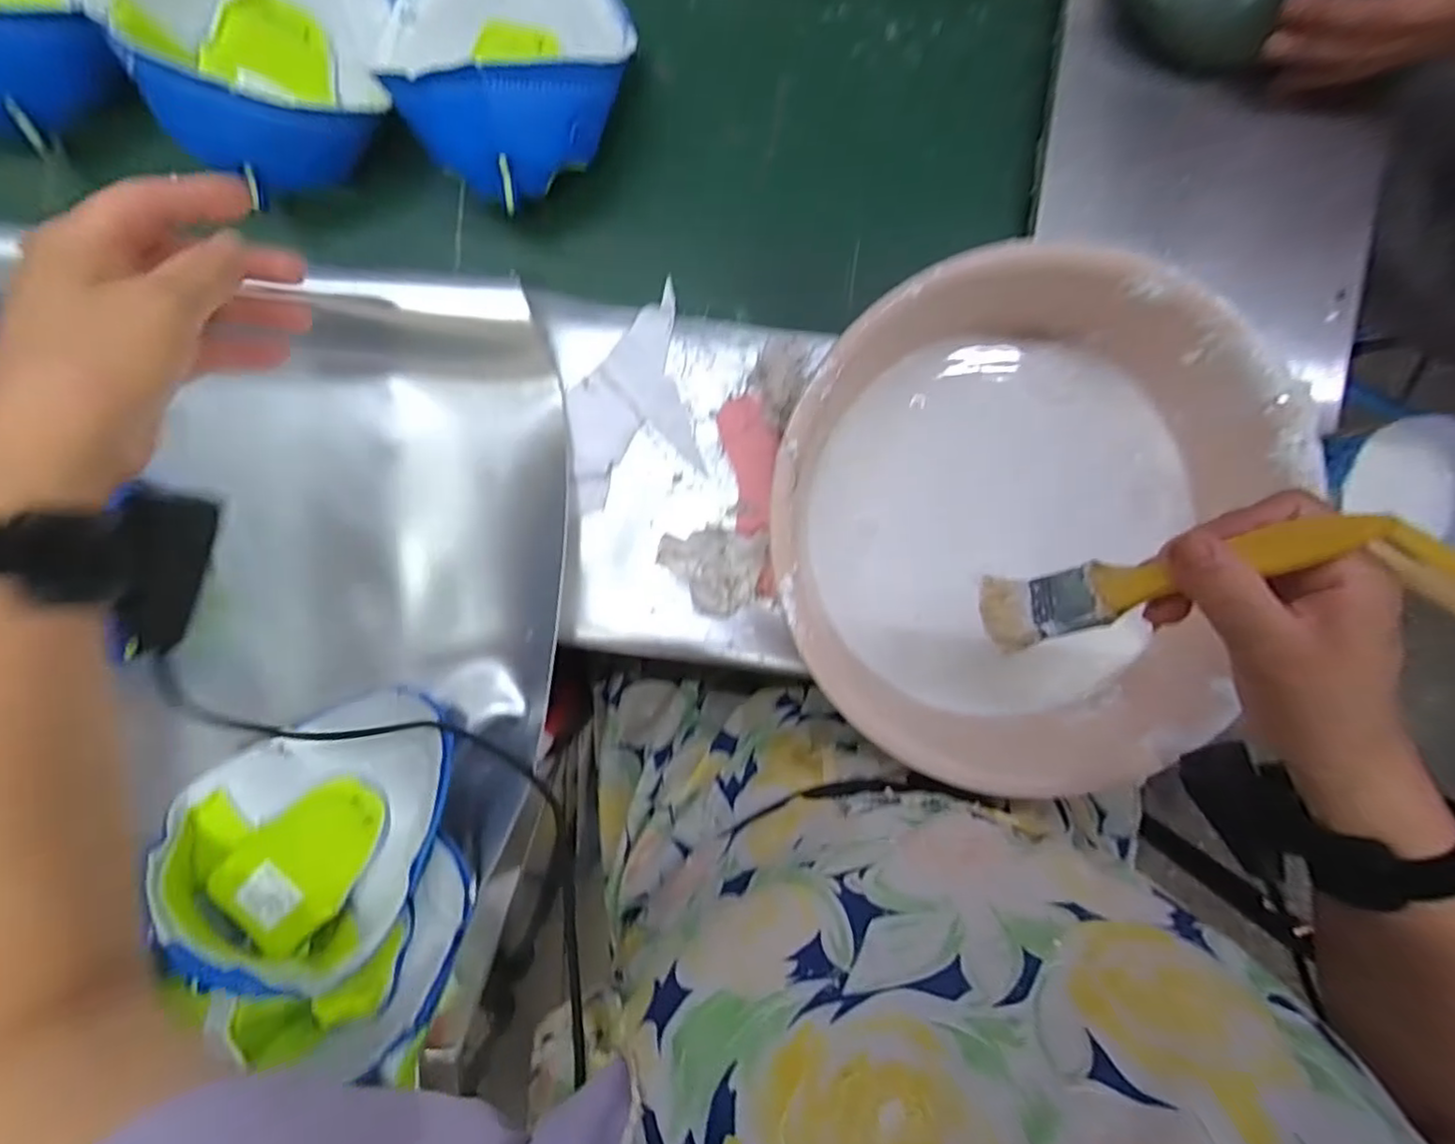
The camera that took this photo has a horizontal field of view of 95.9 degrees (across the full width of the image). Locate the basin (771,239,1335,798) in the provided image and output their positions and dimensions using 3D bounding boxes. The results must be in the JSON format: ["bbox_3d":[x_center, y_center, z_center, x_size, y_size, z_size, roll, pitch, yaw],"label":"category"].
[{"bbox_3d":[0.167,-0.033,0.429,0.274,0.128,0.293,0,95,-1],"label":"basin"}]

